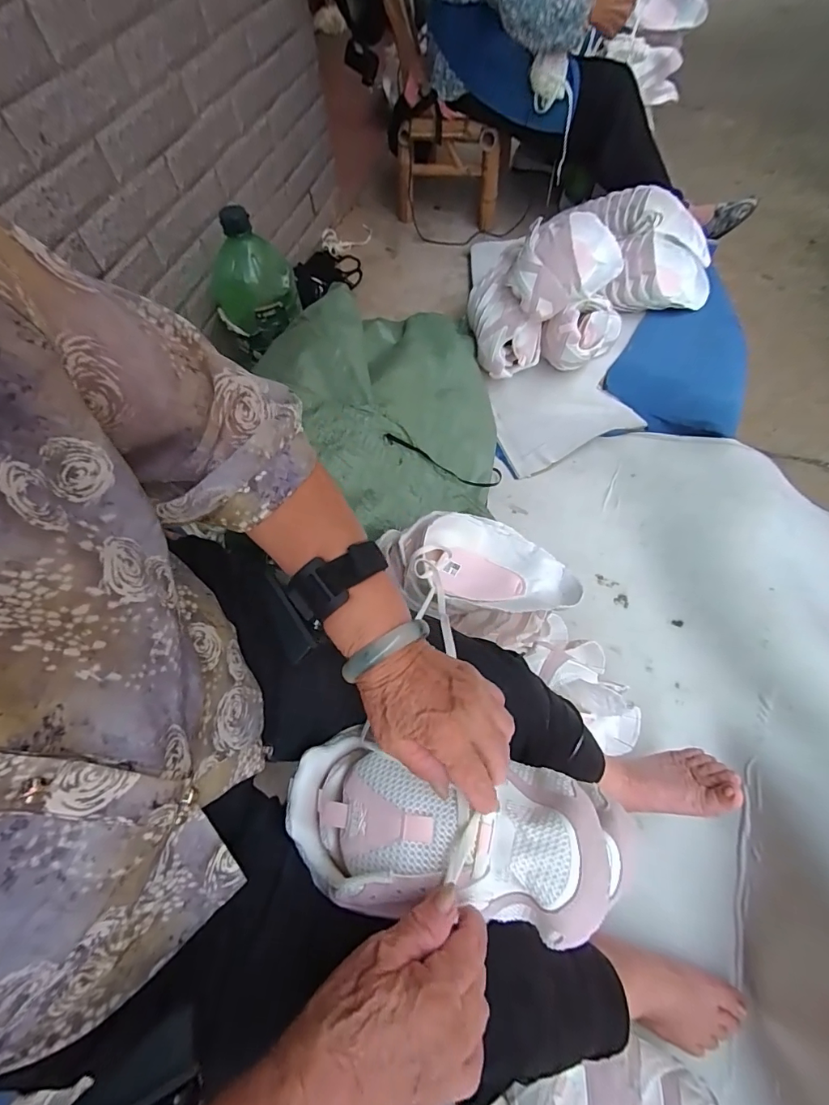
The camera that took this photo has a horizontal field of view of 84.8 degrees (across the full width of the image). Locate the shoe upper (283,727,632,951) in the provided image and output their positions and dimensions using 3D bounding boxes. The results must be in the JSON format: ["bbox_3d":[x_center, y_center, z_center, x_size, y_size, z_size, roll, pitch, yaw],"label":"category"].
[{"bbox_3d":[0.025,0.197,0.325,0.238,0.052,0.109,5,62,9],"label":"shoe upper"}]

